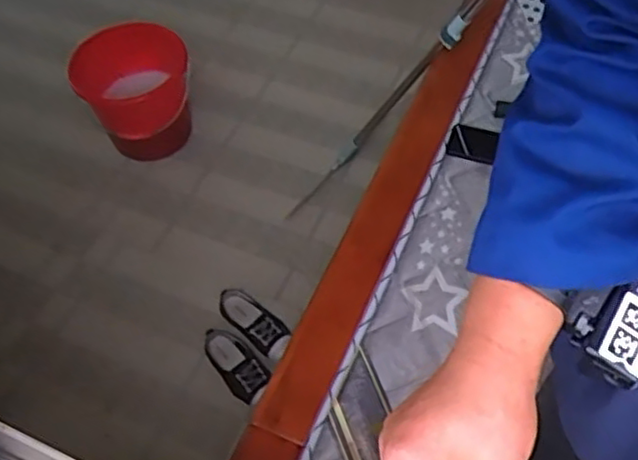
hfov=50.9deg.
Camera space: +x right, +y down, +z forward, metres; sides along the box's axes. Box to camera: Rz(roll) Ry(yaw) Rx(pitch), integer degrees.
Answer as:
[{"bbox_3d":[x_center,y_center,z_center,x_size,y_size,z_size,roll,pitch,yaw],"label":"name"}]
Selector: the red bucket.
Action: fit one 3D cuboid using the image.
[{"bbox_3d":[-0.510,-0.403,1.875,0.292,0.303,0.288,-1,56,2],"label":"red bucket"}]

